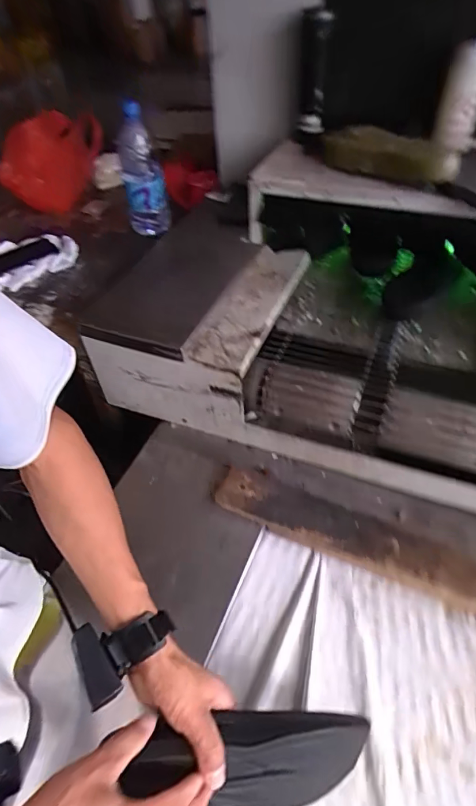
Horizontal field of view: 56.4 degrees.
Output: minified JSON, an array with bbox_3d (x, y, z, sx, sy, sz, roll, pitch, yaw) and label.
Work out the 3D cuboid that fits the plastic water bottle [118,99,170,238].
[{"bbox_3d":[-0.206,-0.490,0.948,0.089,0.262,0.071,-8,49,-3],"label":"plastic water bottle"}]

